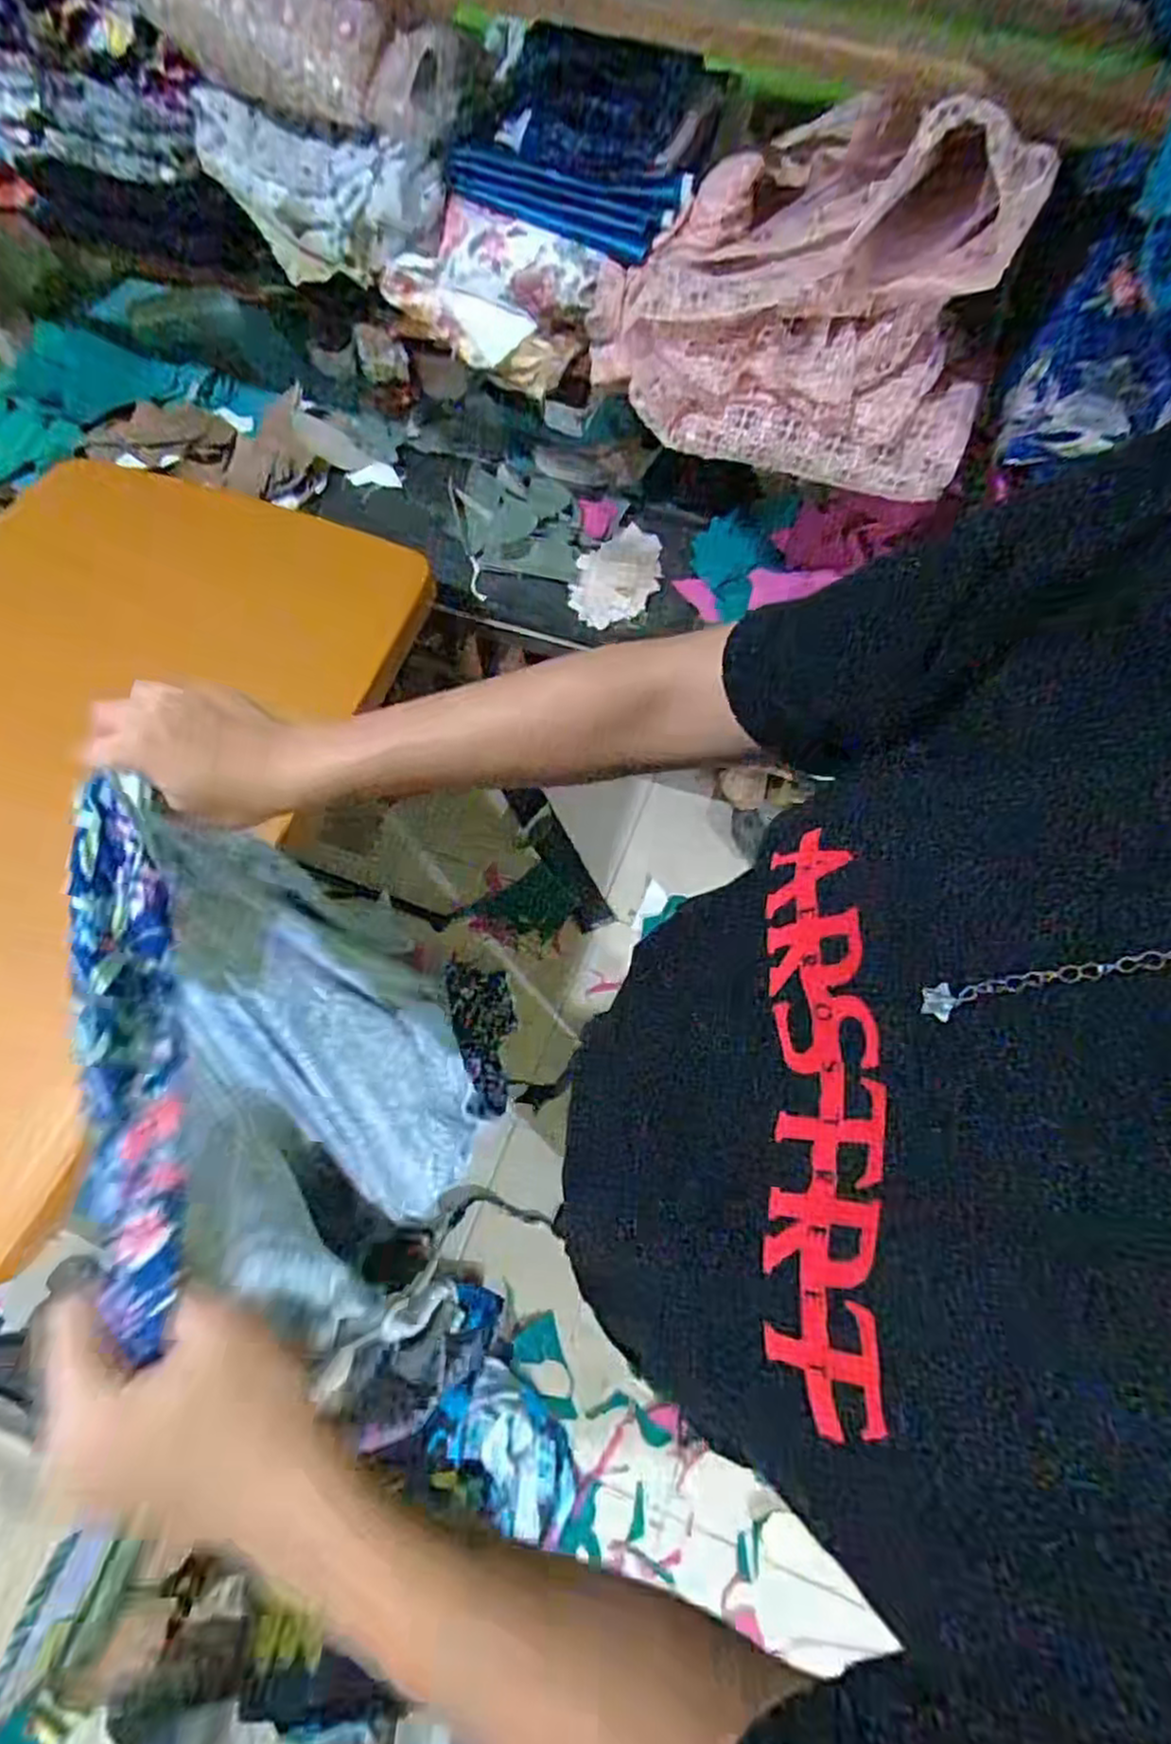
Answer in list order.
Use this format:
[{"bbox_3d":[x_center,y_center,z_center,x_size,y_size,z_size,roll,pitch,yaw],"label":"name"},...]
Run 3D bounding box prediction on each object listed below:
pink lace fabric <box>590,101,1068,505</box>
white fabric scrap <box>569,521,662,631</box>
[{"bbox_3d":[0.172,-0.464,0.582,0.317,0.214,0.142,20,66,7],"label":"pink lace fabric"},{"bbox_3d":[0.045,-0.367,0.914,0.098,0.021,0.162,30,68,11],"label":"white fabric scrap"}]

